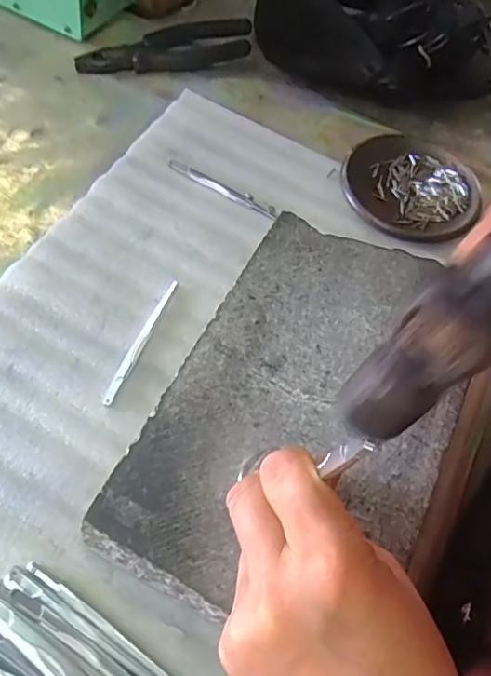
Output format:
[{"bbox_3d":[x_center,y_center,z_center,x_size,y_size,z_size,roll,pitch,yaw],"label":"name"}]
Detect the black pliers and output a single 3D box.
[{"bbox_3d":[-0.072,-0.271,0.505,0.165,0.015,0.045,-16,63,-13],"label":"black pliers"}]

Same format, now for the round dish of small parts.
[{"bbox_3d":[0.137,-0.122,0.444,0.113,0.018,0.108,2,60,-3],"label":"round dish of small parts"}]

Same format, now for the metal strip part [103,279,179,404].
[{"bbox_3d":[-0.070,0.001,0.365,0.008,0.006,0.101,20,61,7],"label":"metal strip part"}]

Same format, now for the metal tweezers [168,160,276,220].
[{"bbox_3d":[-0.019,-0.120,0.434,0.100,0.004,0.010,29,63,12],"label":"metal tweezers"}]

